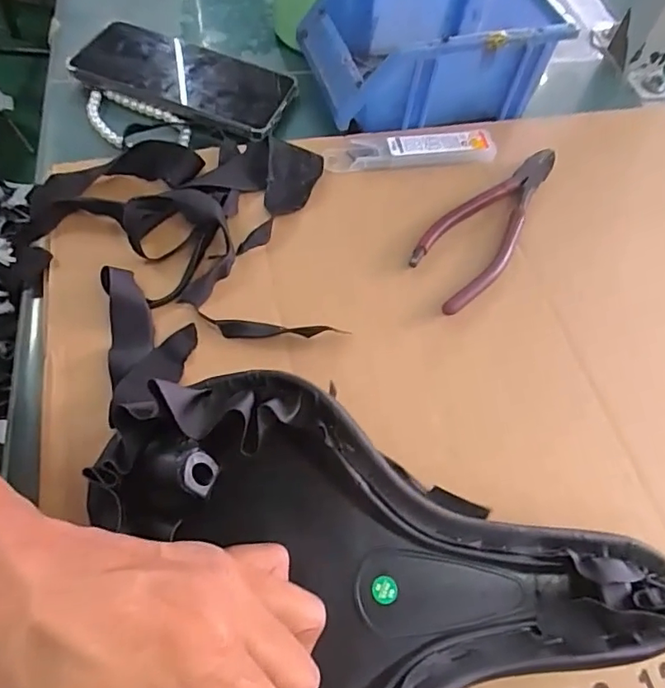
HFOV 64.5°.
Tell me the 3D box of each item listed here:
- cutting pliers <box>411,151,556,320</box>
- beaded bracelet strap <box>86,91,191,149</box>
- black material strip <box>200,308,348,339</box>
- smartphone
[{"bbox_3d":[0.113,-0.084,0.356,0.052,0.009,0.170,41,66,17],"label":"cutting pliers"},{"bbox_3d":[-0.146,-0.162,0.390,0.084,0.008,0.045,23,62,8],"label":"beaded bracelet strap"},{"bbox_3d":[-0.035,-0.008,0.301,0.085,0.008,0.013,7,61,0],"label":"black material strip"},{"bbox_3d":[-0.117,-0.210,0.413,0.167,0.015,0.078,21,61,7],"label":"smartphone"}]

